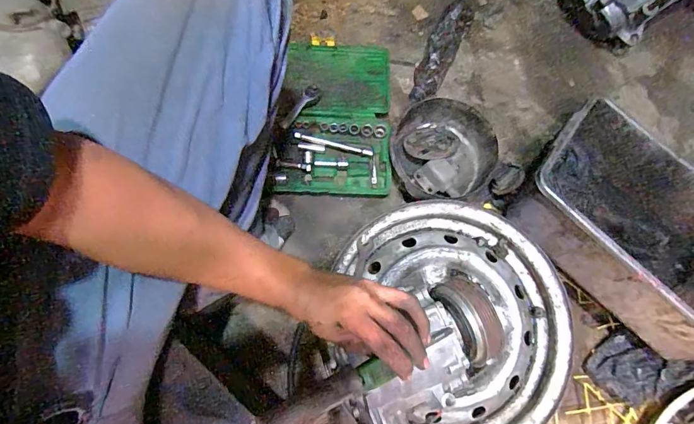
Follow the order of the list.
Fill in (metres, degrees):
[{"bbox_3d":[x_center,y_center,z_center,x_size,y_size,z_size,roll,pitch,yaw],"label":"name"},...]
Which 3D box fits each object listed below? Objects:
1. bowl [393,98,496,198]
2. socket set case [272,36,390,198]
[{"bbox_3d":[0.183,-0.114,0.753,0.190,0.084,0.175,1,76,-3],"label":"bowl"},{"bbox_3d":[-0.022,-0.191,0.775,0.212,0.032,0.328,2,76,-3],"label":"socket set case"}]

